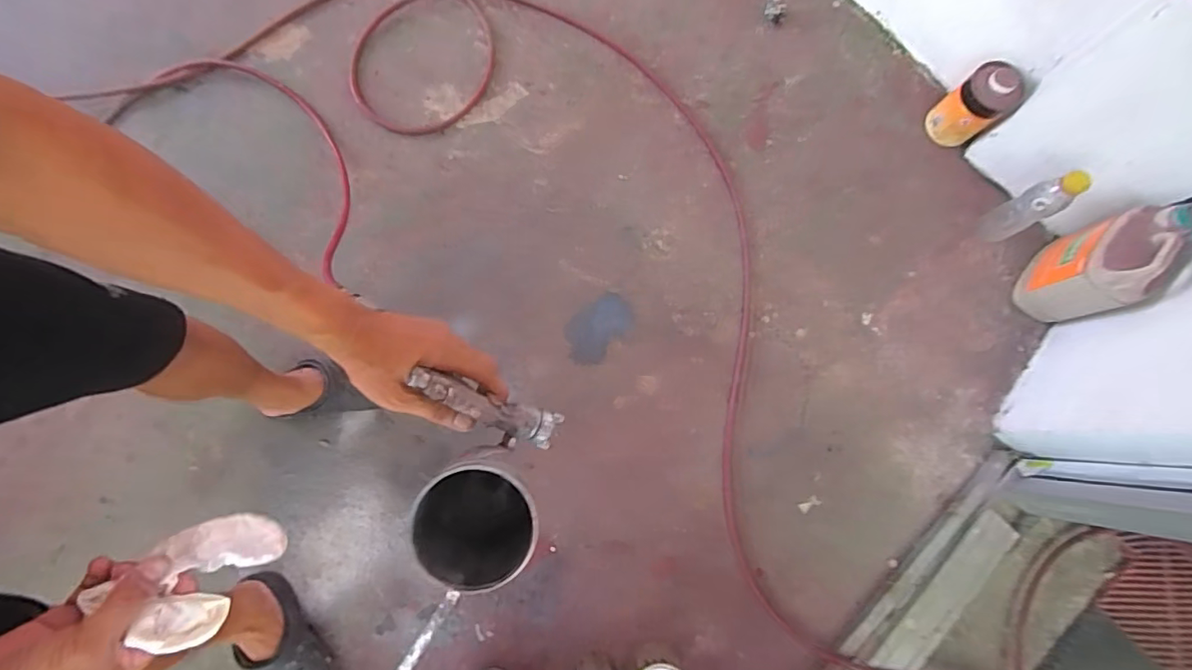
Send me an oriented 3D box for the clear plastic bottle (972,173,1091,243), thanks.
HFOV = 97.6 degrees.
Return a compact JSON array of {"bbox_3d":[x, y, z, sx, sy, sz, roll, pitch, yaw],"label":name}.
[{"bbox_3d":[0.842,-0.244,1.019,0.057,0.215,0.064,-28,80,-6],"label":"clear plastic bottle"}]

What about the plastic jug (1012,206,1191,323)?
[{"bbox_3d":[0.942,-0.128,0.979,0.113,0.252,0.163,42,81,8],"label":"plastic jug"}]

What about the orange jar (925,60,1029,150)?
[{"bbox_3d":[0.787,-0.476,1.077,0.101,0.160,0.097,0,78,-1],"label":"orange jar"}]

